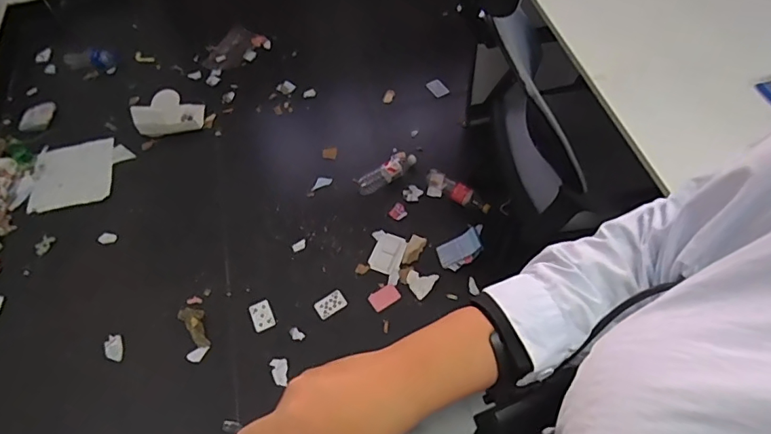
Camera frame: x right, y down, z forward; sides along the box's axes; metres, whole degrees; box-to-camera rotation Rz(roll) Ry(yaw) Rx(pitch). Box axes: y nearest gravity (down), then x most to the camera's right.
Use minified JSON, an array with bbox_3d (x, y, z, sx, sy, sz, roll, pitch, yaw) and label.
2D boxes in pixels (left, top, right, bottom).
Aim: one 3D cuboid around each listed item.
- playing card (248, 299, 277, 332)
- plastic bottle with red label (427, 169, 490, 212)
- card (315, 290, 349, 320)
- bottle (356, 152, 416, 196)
[{"bbox_3d":[-0.352,0.282,1.435,0.062,0.005,0.087,-23,61,-12],"label":"playing card"},{"bbox_3d":[0.231,-0.077,1.606,0.234,0.048,0.059,35,65,23],"label":"plastic bottle with red label"},{"bbox_3d":[-0.159,0.252,1.451,0.086,0.010,0.064,-31,60,-16],"label":"card"},{"bbox_3d":[0.007,-0.144,1.651,0.218,0.065,0.067,-35,61,-18],"label":"bottle"}]

